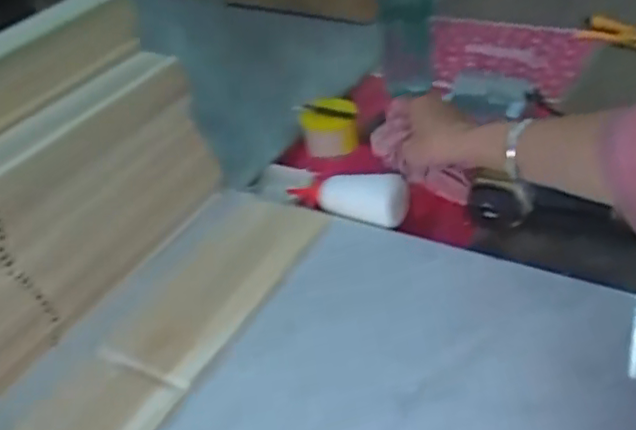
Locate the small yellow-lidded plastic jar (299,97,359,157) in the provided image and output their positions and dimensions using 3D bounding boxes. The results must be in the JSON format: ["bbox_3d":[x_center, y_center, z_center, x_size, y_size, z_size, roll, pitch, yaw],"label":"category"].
[{"bbox_3d":[0.016,-0.125,0.890,0.080,0.058,0.074,-9,39,-4],"label":"small yellow-lidded plastic jar"}]

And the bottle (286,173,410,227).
[{"bbox_3d":[0.031,-0.028,0.758,0.158,0.046,0.060,13,43,22],"label":"bottle"}]

